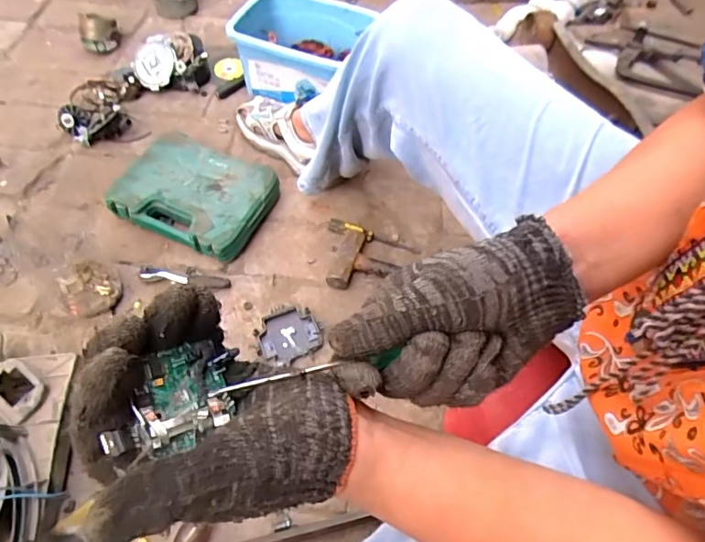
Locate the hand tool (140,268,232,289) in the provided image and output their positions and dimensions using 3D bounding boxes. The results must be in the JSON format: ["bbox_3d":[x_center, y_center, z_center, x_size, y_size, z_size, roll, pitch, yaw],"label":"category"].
[{"bbox_3d":[-0.277,0.013,0.850,0.146,0.017,0.022,6,56,1],"label":"hand tool"}]

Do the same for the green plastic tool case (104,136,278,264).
[{"bbox_3d":[-0.275,-0.132,0.918,0.245,0.066,0.190,23,58,13],"label":"green plastic tool case"}]

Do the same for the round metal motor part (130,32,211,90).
[{"bbox_3d":[-0.393,-0.454,1.119,0.153,0.073,0.105,-3,56,-5],"label":"round metal motor part"}]

